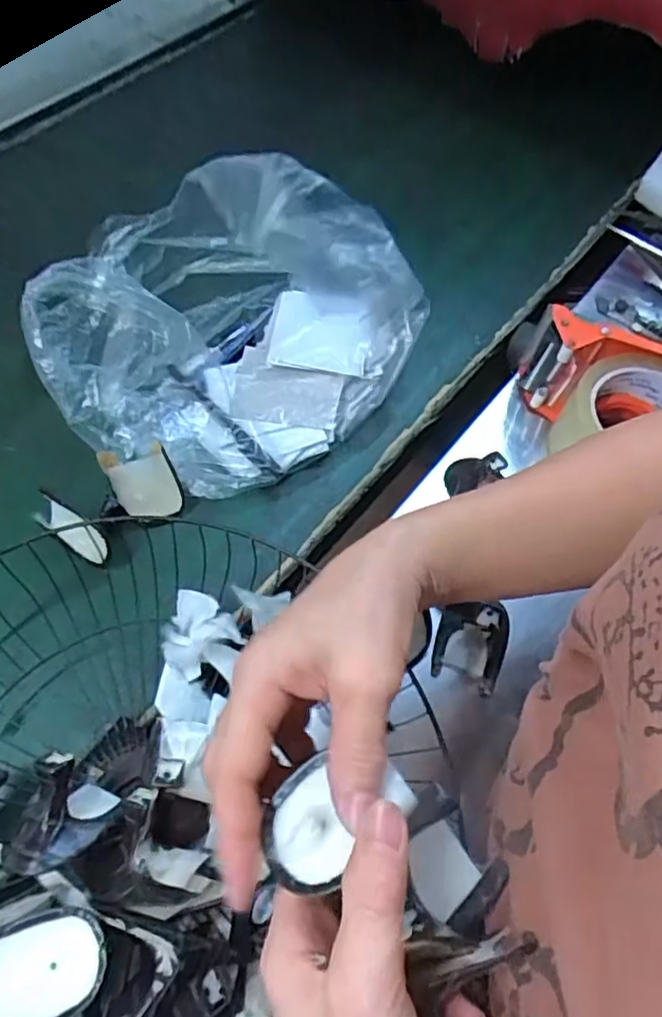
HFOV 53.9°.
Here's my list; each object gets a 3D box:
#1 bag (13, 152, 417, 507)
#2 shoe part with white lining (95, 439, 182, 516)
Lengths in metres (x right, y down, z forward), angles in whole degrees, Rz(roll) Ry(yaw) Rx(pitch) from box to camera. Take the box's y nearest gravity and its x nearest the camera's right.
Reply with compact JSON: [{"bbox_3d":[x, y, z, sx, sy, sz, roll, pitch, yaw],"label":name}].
[{"bbox_3d":[-0.085,-0.148,0.501,0.255,0.153,0.221,27,63,11],"label":"bag"},{"bbox_3d":[-0.137,-0.019,0.479,0.045,0.060,0.005,-20,29,-8],"label":"shoe part with white lining"}]

